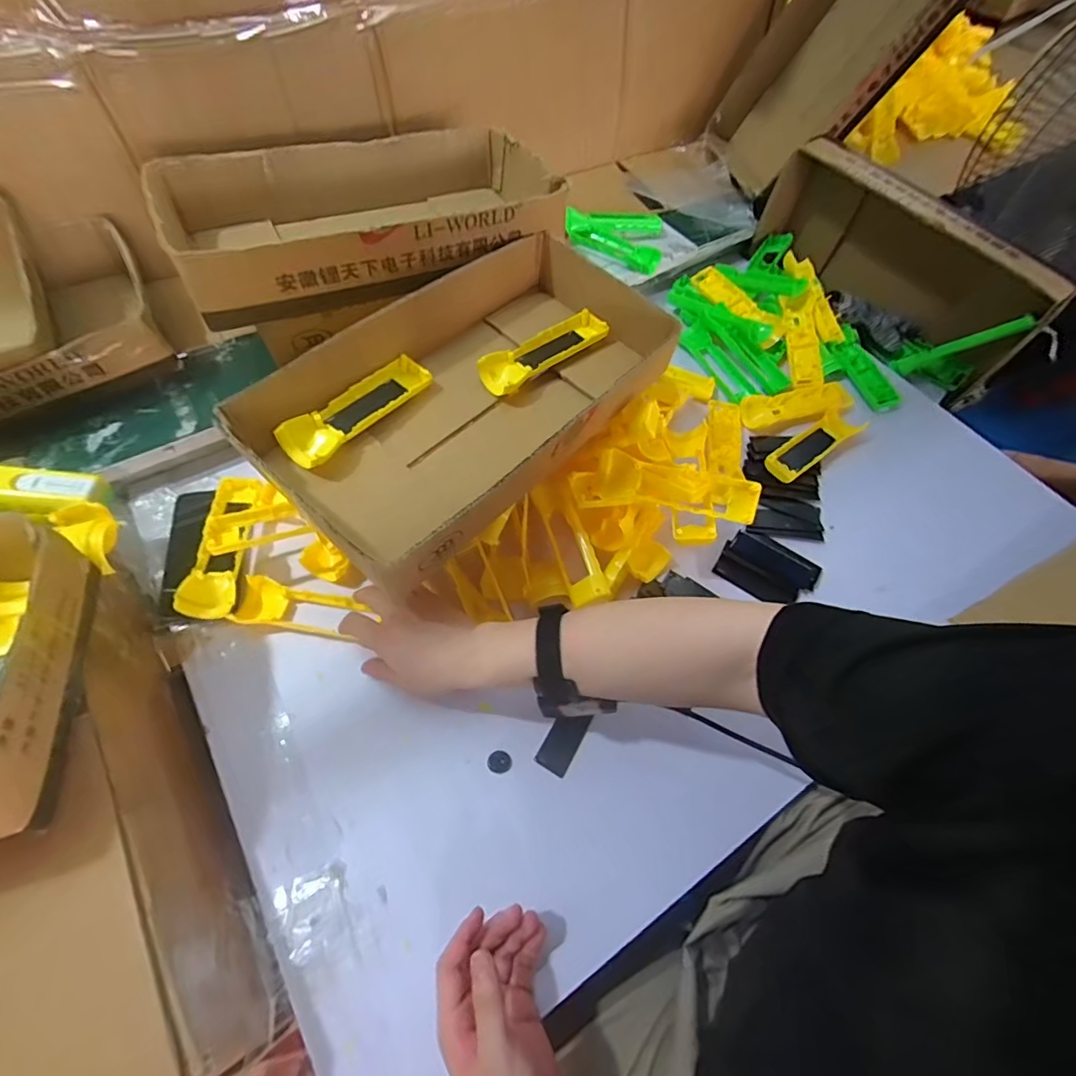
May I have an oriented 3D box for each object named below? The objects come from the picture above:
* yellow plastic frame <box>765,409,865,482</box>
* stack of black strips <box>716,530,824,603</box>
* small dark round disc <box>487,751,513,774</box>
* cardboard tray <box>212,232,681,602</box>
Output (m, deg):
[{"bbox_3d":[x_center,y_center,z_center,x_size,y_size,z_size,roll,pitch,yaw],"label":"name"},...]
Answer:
[{"bbox_3d":[0.370,-0.126,0.692,0.167,0.027,0.047,-31,65,-20],"label":"yellow plastic frame"},{"bbox_3d":[0.268,0.035,0.605,0.101,0.015,0.079,31,62,15],"label":"stack of black strips"},{"bbox_3d":[-0.036,0.214,0.493,0.023,0.008,0.019,14,59,5],"label":"small dark round disc"},{"bbox_3d":[-0.058,-0.148,0.525,0.226,0.080,0.409,38,64,18],"label":"cardboard tray"}]

